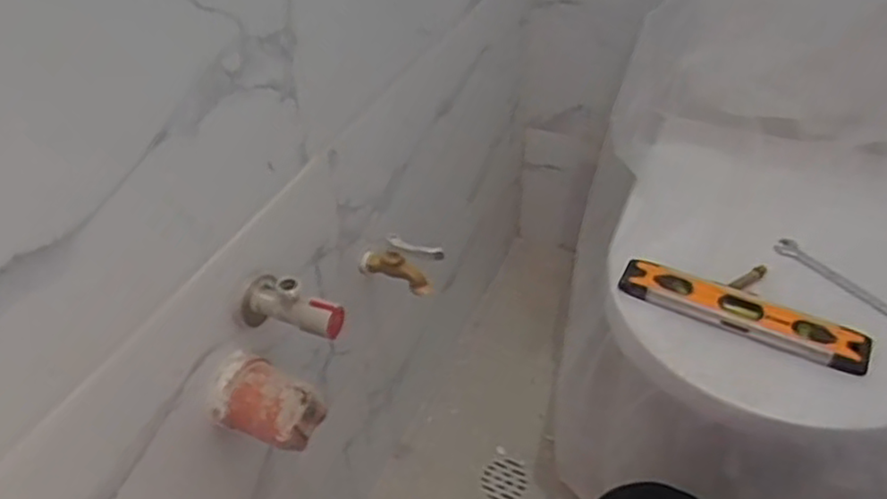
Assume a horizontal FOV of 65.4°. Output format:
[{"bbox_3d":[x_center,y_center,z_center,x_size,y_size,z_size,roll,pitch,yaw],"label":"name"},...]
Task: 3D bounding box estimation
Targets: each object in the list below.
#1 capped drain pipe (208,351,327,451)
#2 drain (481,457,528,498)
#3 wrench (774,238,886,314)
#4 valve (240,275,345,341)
[{"bbox_3d":[-0.144,0.125,0.564,0.083,0.045,0.060,18,44,21],"label":"capped drain pipe"},{"bbox_3d":[0.088,0.332,0.990,0.063,0.008,0.069,17,44,20],"label":"drain"},{"bbox_3d":[0.390,0.031,0.679,0.023,0.008,0.140,-25,46,-25],"label":"wrench"},{"bbox_3d":[-0.120,0.042,0.557,0.087,0.042,0.040,10,42,12],"label":"valve"}]

